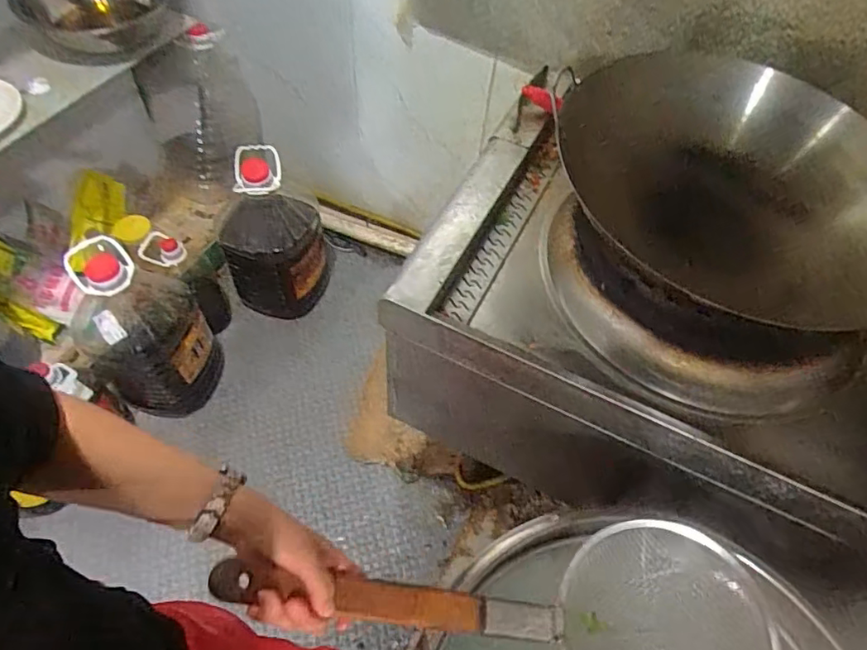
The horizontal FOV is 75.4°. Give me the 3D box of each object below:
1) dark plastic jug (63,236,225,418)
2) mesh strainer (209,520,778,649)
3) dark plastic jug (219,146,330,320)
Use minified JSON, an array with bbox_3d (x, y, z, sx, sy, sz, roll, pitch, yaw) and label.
[{"bbox_3d":[-0.723,0.010,1.395,0.291,0.476,0.272,40,63,19],"label":"dark plastic jug"},{"bbox_3d":[0.078,0.289,0.555,0.558,0.101,0.203,14,55,-19],"label":"mesh strainer"},{"bbox_3d":[-0.446,-0.268,1.603,0.278,0.482,0.292,1,57,-4],"label":"dark plastic jug"}]

